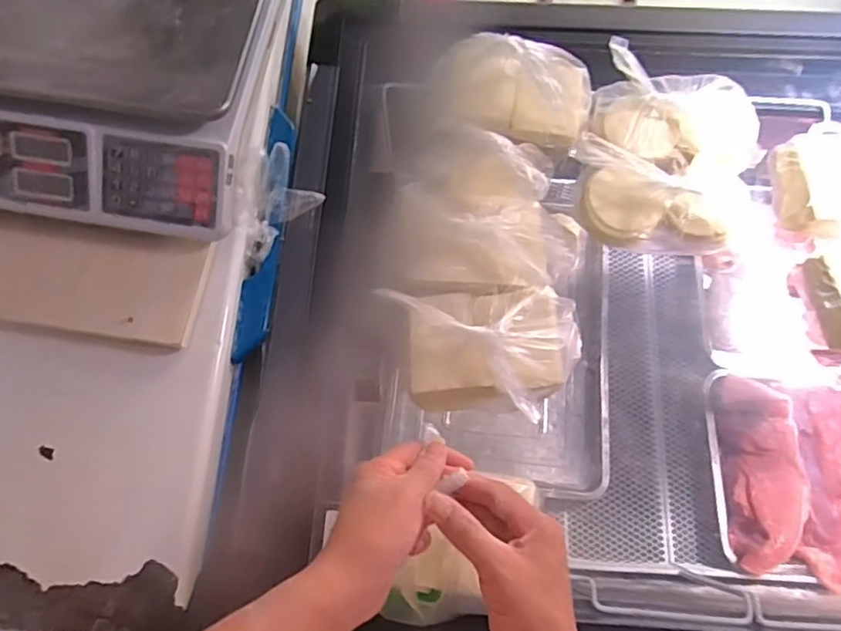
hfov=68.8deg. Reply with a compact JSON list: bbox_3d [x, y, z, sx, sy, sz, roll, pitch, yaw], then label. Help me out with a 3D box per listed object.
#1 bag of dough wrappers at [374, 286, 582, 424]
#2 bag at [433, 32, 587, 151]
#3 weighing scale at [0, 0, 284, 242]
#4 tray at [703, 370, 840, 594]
[{"bbox_3d":[0.067,0.035,0.604,0.189,0.057,0.128,-1,71,1],"label":"bag of dough wrappers"},{"bbox_3d":[0.110,-0.261,0.679,0.169,0.092,0.096,9,72,4],"label":"bag"},{"bbox_3d":[-0.334,-0.255,0.631,0.328,0.090,0.303,8,72,4],"label":"weighing scale"},{"bbox_3d":[0.618,0.229,0.880,0.378,0.053,0.296,3,71,2],"label":"tray"}]

